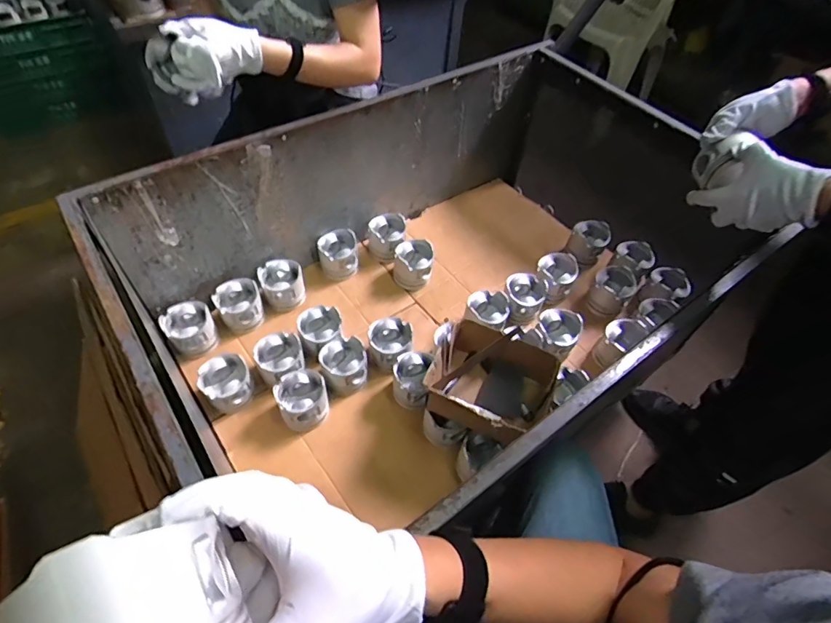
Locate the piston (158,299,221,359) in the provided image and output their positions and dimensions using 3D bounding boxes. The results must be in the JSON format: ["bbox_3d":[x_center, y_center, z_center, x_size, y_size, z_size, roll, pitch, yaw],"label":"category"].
[{"bbox_3d":[-0.468,0.040,0.990,0.103,0.082,0.090,39,60,23],"label":"piston"}]

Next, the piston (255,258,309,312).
[{"bbox_3d":[-0.300,-0.061,1.073,0.094,0.068,0.099,-17,56,-16],"label":"piston"}]

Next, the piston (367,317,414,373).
[{"bbox_3d":[-0.054,0.076,1.002,0.095,0.080,0.110,-5,54,-7],"label":"piston"}]

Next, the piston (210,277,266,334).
[{"bbox_3d":[-0.382,-0.015,1.033,0.092,0.079,0.095,2,53,-3],"label":"piston"}]

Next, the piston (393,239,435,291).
[{"bbox_3d":[-0.006,-0.114,1.131,0.096,0.091,0.098,2,53,-3],"label":"piston"}]

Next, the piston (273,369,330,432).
[{"bbox_3d":[-0.216,0.170,0.908,0.091,0.072,0.091,2,53,-3],"label":"piston"}]

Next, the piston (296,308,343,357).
[{"bbox_3d":[-0.198,0.043,1.001,0.092,0.068,0.098,-19,57,-17],"label":"piston"}]

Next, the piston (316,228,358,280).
[{"bbox_3d":[-0.186,-0.137,1.135,0.094,0.077,0.103,-2,53,-6],"label":"piston"}]

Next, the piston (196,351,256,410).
[{"bbox_3d":[-0.367,0.141,0.924,0.087,0.084,0.095,2,53,-3],"label":"piston"}]

